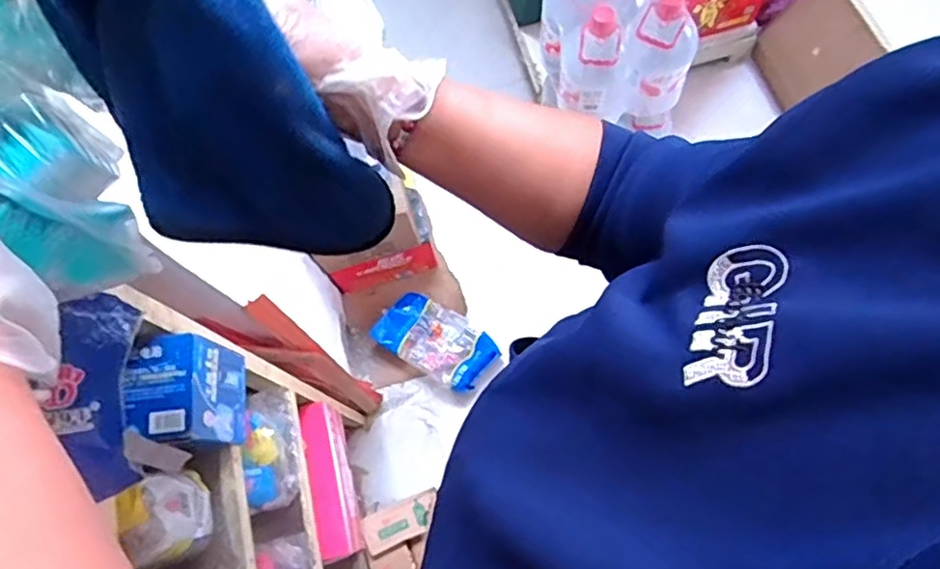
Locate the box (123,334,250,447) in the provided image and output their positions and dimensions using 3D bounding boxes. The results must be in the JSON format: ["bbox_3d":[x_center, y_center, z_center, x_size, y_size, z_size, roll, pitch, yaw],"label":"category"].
[{"bbox_3d":[-0.332,0.133,0.751,0.079,0.138,0.117,-5,72,1],"label":"box"}]

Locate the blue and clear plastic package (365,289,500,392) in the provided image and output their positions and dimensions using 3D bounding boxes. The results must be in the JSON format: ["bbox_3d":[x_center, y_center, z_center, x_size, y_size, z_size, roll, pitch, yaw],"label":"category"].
[{"bbox_3d":[-0.105,0.148,1.812,0.296,0.083,0.199,30,76,11],"label":"blue and clear plastic package"}]

